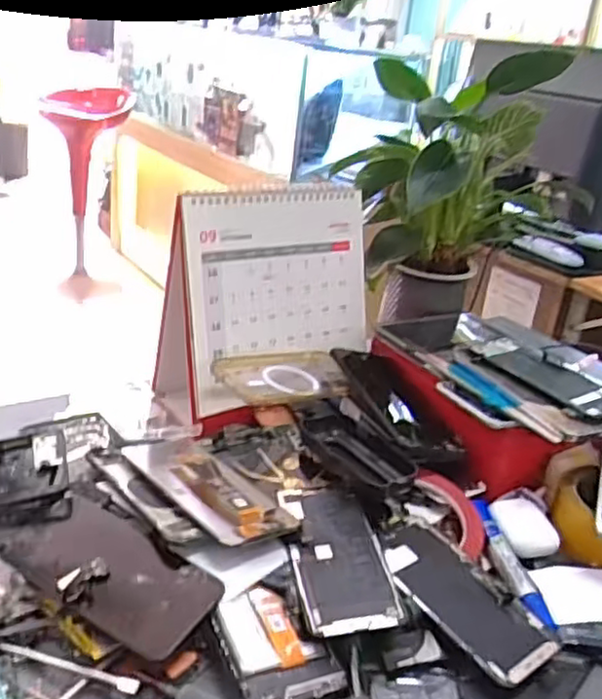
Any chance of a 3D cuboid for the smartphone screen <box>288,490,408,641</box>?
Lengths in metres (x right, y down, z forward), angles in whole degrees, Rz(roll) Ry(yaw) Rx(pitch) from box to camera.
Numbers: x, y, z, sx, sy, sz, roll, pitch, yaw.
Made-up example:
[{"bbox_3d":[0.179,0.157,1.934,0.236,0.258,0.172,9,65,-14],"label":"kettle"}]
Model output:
[{"bbox_3d":[0.027,0.148,0.501,0.065,0.011,0.128,0,25,-16],"label":"smartphone screen"}]

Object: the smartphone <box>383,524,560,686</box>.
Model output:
[{"bbox_3d":[0.111,0.172,0.487,0.060,0.006,0.133,-12,31,-36],"label":"smartphone"}]

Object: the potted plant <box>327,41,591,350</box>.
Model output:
[{"bbox_3d":[0.181,-0.163,0.788,0.232,0.316,0.170,1,25,-14],"label":"potted plant"}]

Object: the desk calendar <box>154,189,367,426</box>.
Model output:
[{"bbox_3d":[-0.034,-0.046,0.699,0.203,0.212,0.118,-14,32,-38],"label":"desk calendar"}]

